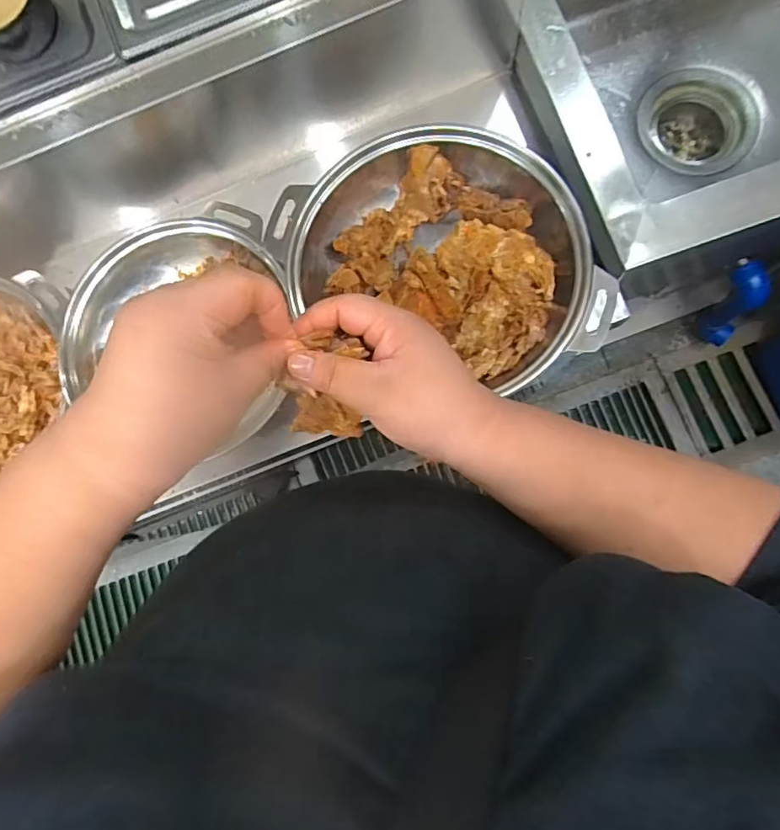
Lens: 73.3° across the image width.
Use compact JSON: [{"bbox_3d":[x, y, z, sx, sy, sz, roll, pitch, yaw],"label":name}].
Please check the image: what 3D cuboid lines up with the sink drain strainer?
[{"bbox_3d":[0.508,-0.480,0.884,0.183,0.089,0.185,-1,82,5],"label":"sink drain strainer"}]

